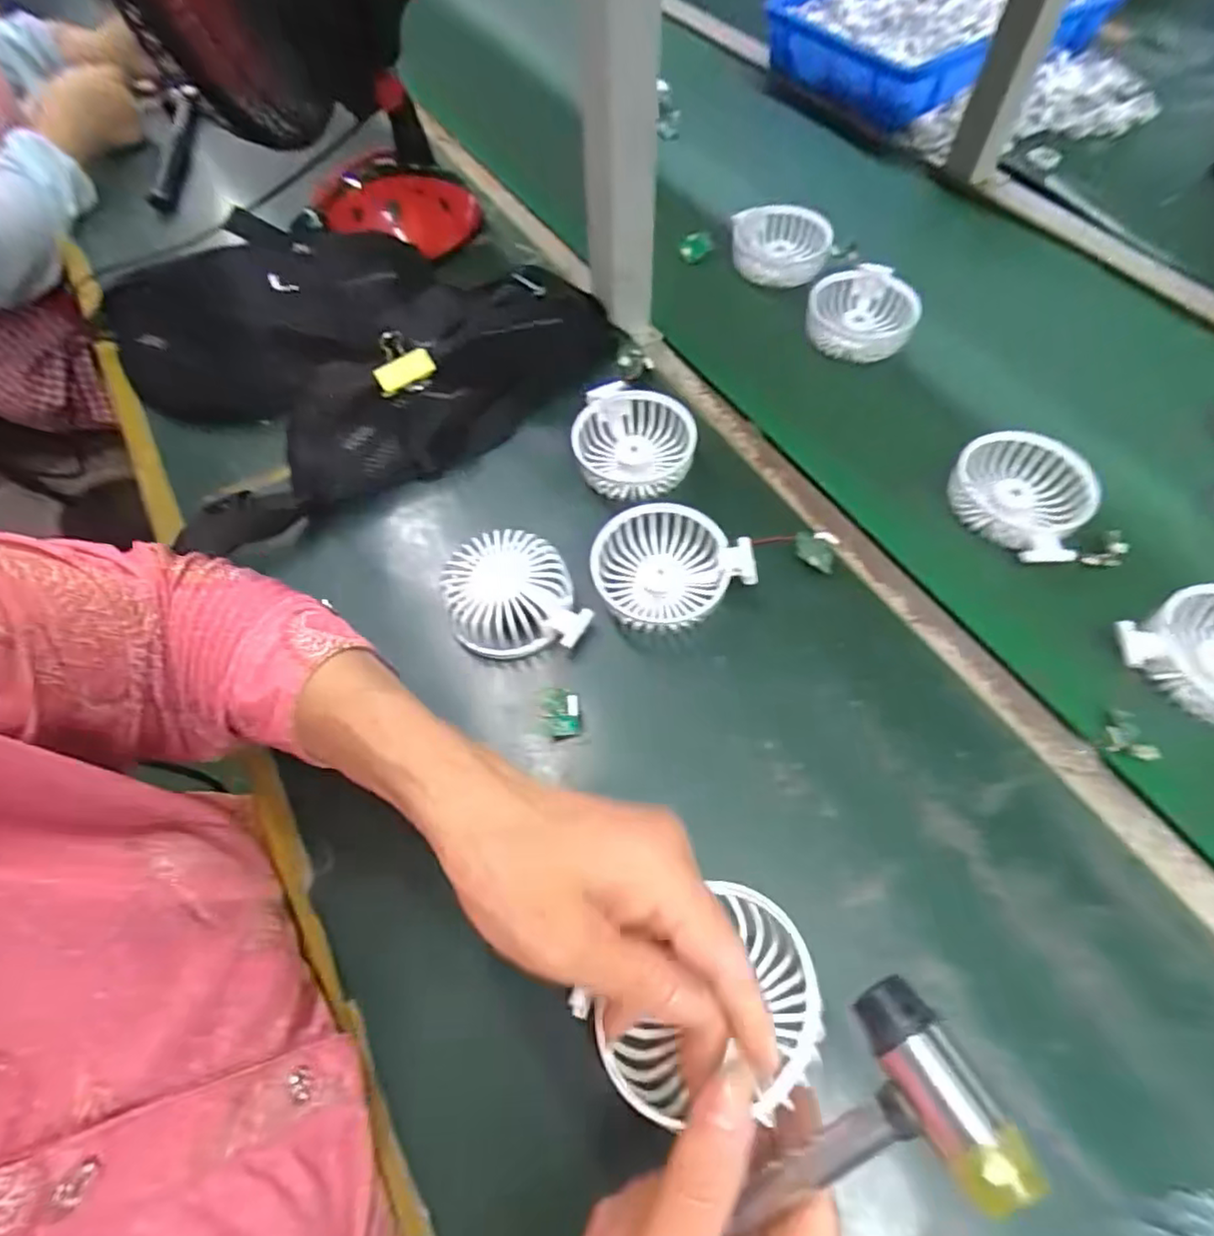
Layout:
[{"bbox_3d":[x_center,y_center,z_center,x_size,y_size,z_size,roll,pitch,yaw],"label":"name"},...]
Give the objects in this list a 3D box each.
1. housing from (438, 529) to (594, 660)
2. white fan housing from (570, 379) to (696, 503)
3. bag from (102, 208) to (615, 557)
[{"bbox_3d":[-0.065,-0.016,0.429,0.083,0.033,0.087,-21,63,-9],"label":"housing"},{"bbox_3d":[0.020,-0.131,0.489,0.089,0.035,0.082,-1,62,2],"label":"white fan housing"},{"bbox_3d":[-0.212,-0.242,0.536,0.361,0.071,0.299,-30,65,-13],"label":"bag"}]

